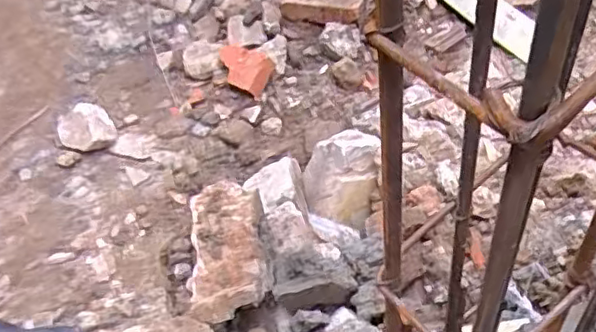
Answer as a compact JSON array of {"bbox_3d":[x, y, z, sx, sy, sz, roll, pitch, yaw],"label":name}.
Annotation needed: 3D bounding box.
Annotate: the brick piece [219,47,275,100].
[{"bbox_3d":[-0.107,-0.190,1.195,0.127,0.045,0.079,20,53,22],"label":"brick piece"}]

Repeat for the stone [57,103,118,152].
[{"bbox_3d":[-0.386,-0.066,1.133,0.095,0.049,0.092,-3,48,3],"label":"stone"}]

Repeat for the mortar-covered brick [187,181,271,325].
[{"bbox_3d":[-0.103,0.126,0.906,0.110,0.068,0.205,-8,47,-1],"label":"mortar-covered brick"}]

